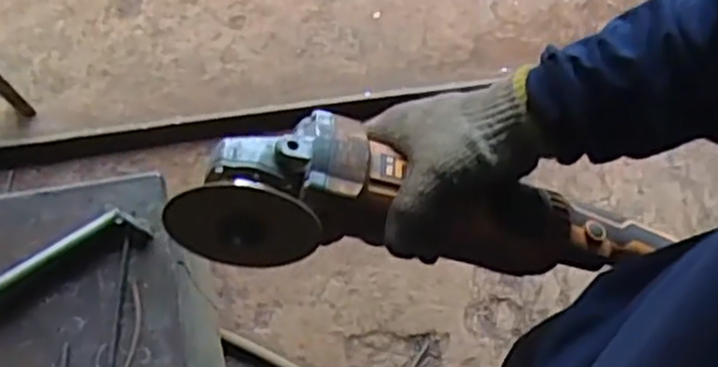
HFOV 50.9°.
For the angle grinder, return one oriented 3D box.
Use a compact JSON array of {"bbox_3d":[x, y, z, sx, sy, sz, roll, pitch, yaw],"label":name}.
[{"bbox_3d":[0.045,0.014,0.501,0.330,0.075,0.081,7,65,-20],"label":"angle grinder"}]

